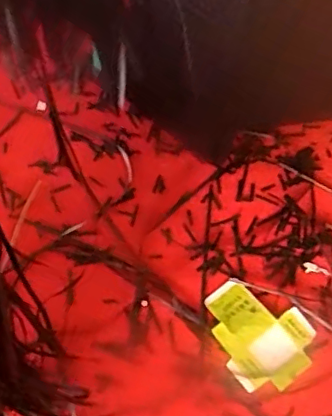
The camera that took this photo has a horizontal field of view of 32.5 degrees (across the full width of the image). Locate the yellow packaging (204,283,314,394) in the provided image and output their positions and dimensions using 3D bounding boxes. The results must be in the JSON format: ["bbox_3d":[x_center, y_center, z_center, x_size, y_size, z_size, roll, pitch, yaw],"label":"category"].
[{"bbox_3d":[0.195,0.264,1.224,0.199,0.009,0.240,-33,67,-22],"label":"yellow packaging"}]

